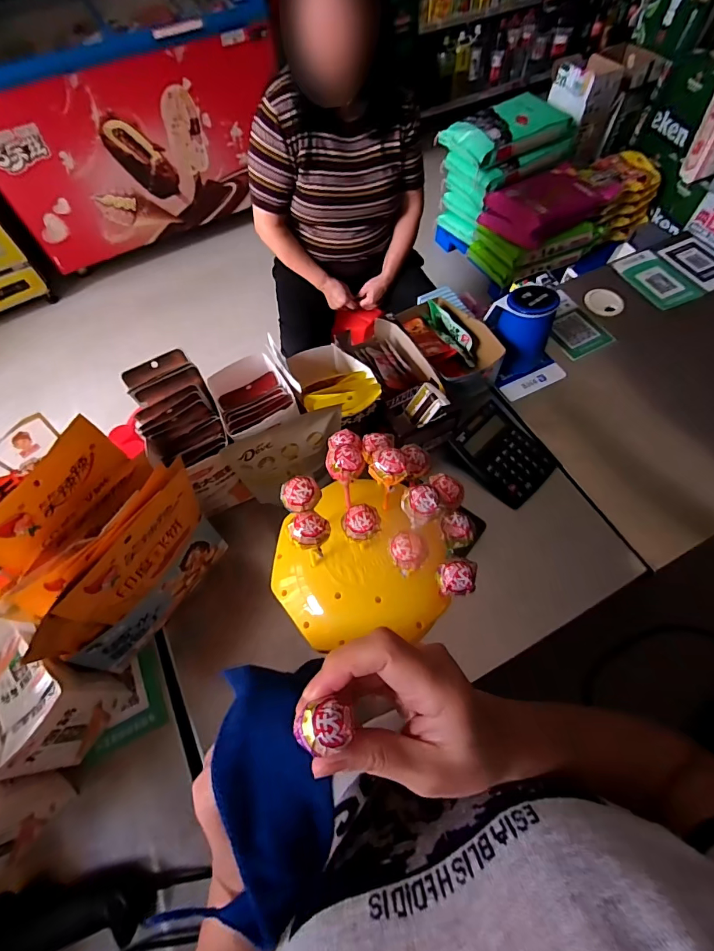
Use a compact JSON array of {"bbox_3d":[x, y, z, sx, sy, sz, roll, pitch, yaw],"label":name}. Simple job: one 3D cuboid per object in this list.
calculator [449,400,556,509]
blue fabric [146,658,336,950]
[{"bbox_3d":[0.221,-0.035,0.634,0.111,0.019,0.141,-41,80,-17],"label":"calculator"},{"bbox_3d":[-0.052,0.172,0.224,0.071,0.024,0.125,-7,74,-1],"label":"blue fabric"}]

